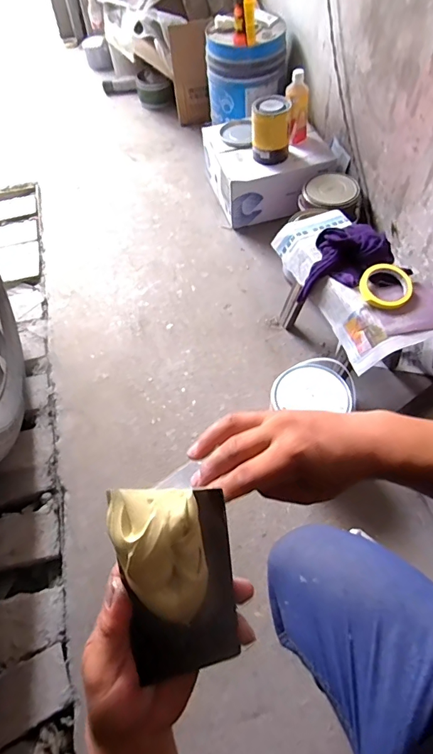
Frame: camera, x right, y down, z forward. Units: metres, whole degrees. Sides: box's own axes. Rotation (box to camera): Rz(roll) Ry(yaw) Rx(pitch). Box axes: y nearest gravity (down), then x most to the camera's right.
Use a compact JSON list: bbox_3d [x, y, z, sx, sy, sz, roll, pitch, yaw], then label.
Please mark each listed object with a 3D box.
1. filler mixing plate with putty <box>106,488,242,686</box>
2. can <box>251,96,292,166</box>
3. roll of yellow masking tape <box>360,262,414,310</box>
[{"bbox_3d":[-0.022,0.135,0.272,0.072,0.137,0.024,-14,17,-8],"label":"filler mixing plate with putty"},{"bbox_3d":[0.158,-0.714,1.217,0.113,0.145,0.096,5,58,4],"label":"can"},{"bbox_3d":[0.335,-0.178,0.827,0.097,0.015,0.097,-1,72,4],"label":"roll of yellow masking tape"}]

